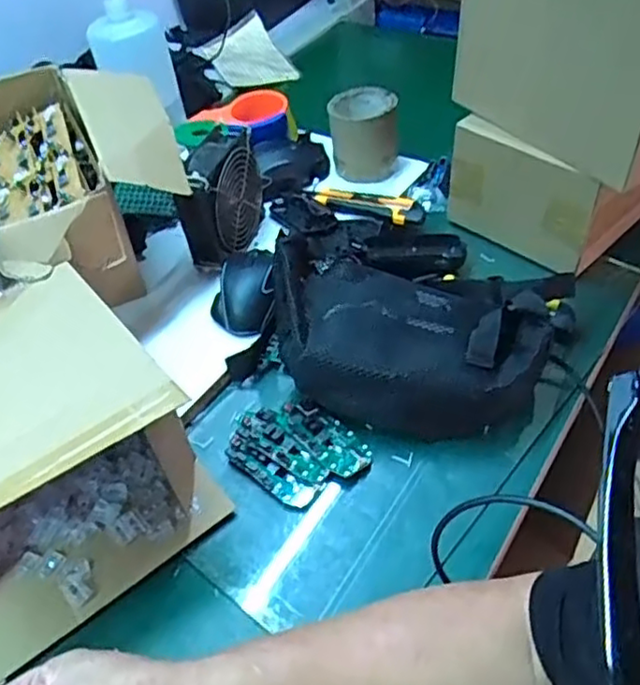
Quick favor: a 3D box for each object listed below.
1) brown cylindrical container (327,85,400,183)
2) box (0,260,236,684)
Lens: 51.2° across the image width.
[{"bbox_3d":[0.054,-0.262,0.829,0.079,0.079,0.082,-3,46,3],"label":"brown cylindrical container"},{"bbox_3d":[-0.254,0.098,0.501,0.280,0.147,0.226,-34,52,-24],"label":"box"}]

